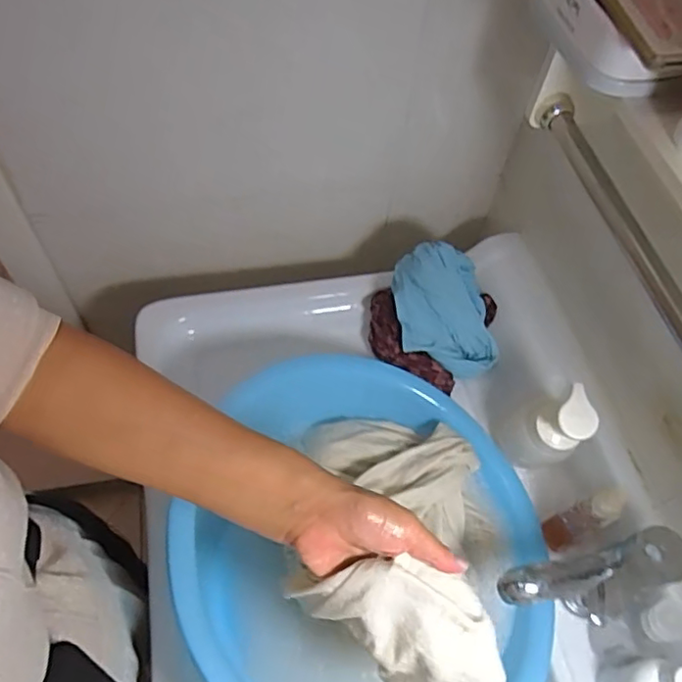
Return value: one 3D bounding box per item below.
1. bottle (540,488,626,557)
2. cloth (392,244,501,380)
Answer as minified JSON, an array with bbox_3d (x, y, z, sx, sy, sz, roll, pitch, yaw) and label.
[{"bbox_3d":[0.229,0.169,0.562,0.036,0.103,0.032,-15,61,-13],"label":"bottle"},{"bbox_3d":[0.116,-0.039,0.682,0.104,0.061,0.143,-7,59,-9],"label":"cloth"}]

